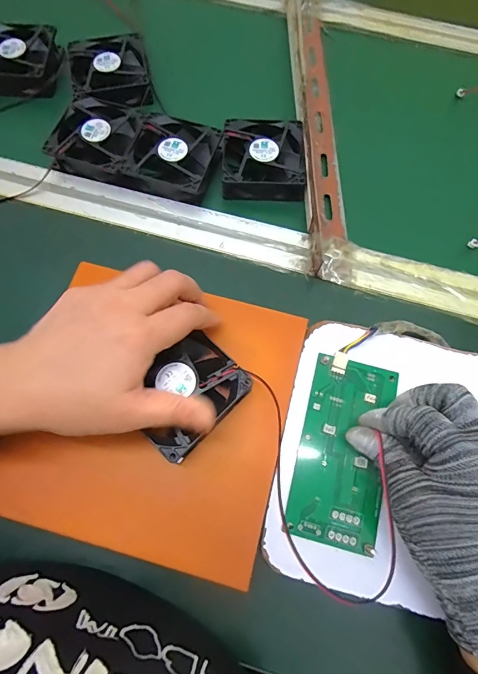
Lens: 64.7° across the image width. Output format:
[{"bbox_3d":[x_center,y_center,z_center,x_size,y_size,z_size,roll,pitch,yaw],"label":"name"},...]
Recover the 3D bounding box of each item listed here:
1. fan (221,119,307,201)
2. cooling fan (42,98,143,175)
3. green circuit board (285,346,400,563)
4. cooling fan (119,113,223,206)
[{"bbox_3d":[0.025,-0.183,0.380,0.080,0.024,0.088,1,70,0],"label":"fan"},{"bbox_3d":[-0.143,-0.200,0.382,0.082,0.025,0.081,16,70,5],"label":"cooling fan"},{"bbox_3d":[0.078,0.082,0.283,0.064,0.007,0.132,12,73,3],"label":"green circuit board"},{"bbox_3d":[-0.064,-0.181,0.378,0.079,0.024,0.090,18,71,6],"label":"cooling fan"}]

